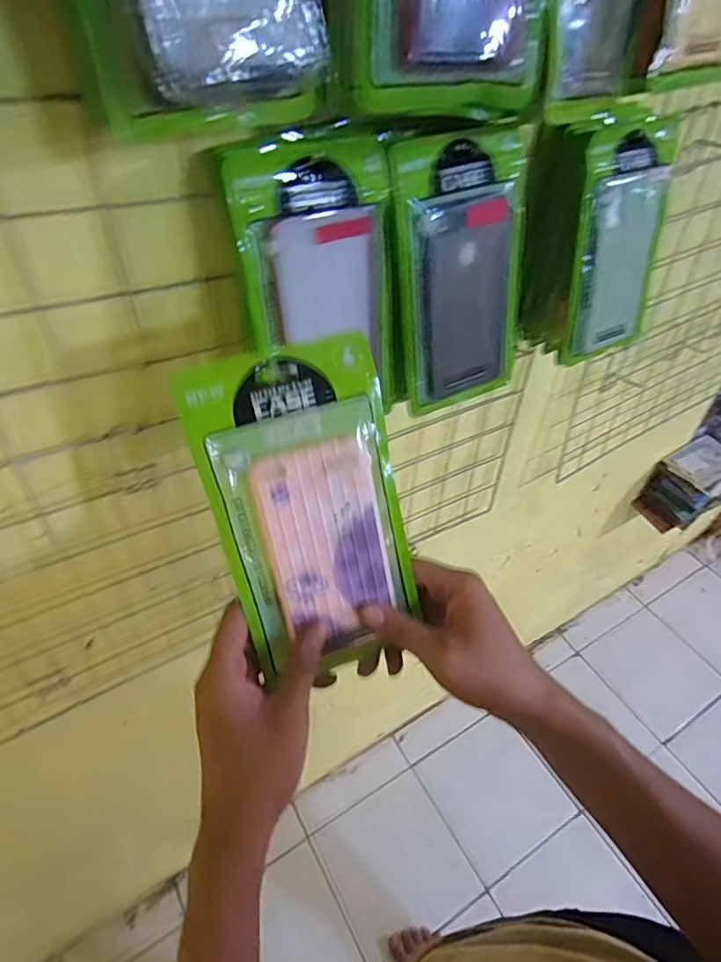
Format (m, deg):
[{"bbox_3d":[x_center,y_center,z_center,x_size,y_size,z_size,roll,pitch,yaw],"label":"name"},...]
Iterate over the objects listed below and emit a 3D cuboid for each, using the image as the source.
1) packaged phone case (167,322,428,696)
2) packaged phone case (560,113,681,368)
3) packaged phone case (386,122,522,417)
[{"bbox_3d":[-0.029,0.021,0.334,0.111,0.196,0.010,-17,18,-11],"label":"packaged phone case"},{"bbox_3d":[0.259,-0.227,0.537,0.117,0.209,0.017,-20,35,-17],"label":"packaged phone case"},{"bbox_3d":[0.087,-0.165,0.450,0.119,0.210,0.018,-21,38,-16],"label":"packaged phone case"}]

